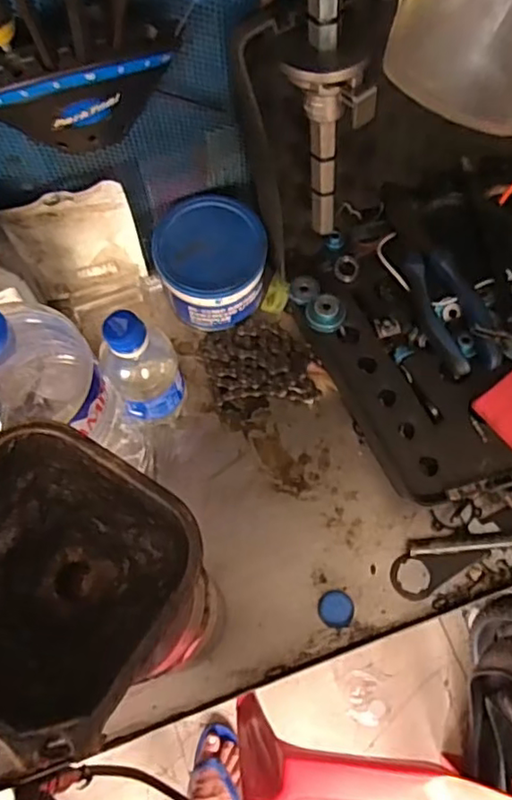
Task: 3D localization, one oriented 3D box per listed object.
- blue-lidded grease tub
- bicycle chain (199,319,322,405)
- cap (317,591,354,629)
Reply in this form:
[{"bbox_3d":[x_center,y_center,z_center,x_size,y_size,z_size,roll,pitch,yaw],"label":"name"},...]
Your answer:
[{"bbox_3d":[-0.042,-0.133,0.600,0.100,0.089,0.105,0,70,1],"label":"blue-lidded grease tub"},{"bbox_3d":[0.003,-0.040,0.616,0.114,0.015,0.083,0,70,1],"label":"bicycle chain"},{"bbox_3d":[0.070,0.182,0.536,0.030,0.008,0.030,9,71,4],"label":"cap"}]

